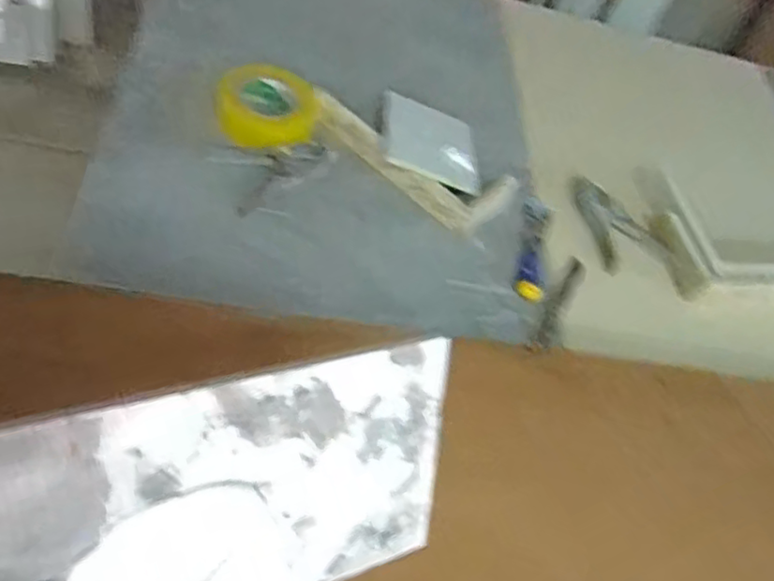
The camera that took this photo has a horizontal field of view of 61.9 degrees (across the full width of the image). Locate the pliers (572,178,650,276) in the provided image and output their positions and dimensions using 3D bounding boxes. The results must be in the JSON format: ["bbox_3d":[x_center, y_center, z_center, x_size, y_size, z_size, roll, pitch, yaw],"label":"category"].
[{"bbox_3d":[0.327,-0.098,0.926,0.082,0.020,0.158,-9,59,-8],"label":"pliers"}]

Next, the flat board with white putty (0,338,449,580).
[{"bbox_3d":[-0.083,0.113,0.326,0.269,0.149,0.006,-10,24,-32],"label":"flat board with white putty"}]

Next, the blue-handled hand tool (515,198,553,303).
[{"bbox_3d":[0.198,-0.057,0.872,0.038,0.023,0.173,13,59,5],"label":"blue-handled hand tool"}]

